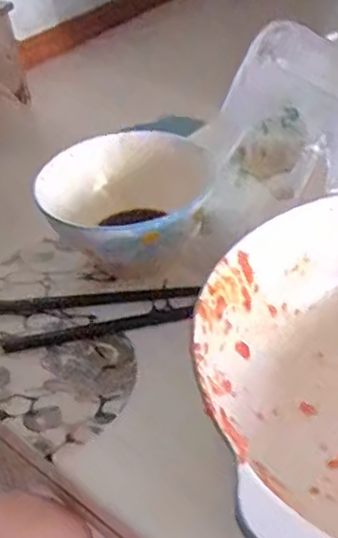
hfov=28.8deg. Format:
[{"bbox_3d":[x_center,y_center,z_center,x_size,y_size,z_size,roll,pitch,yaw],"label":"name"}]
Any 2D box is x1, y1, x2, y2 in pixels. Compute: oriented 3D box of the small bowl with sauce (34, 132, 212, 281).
[{"bbox_3d":[-0.027,-0.039,0.444,0.107,0.060,0.110,-5,39,4],"label":"small bowl with sauce"}]

